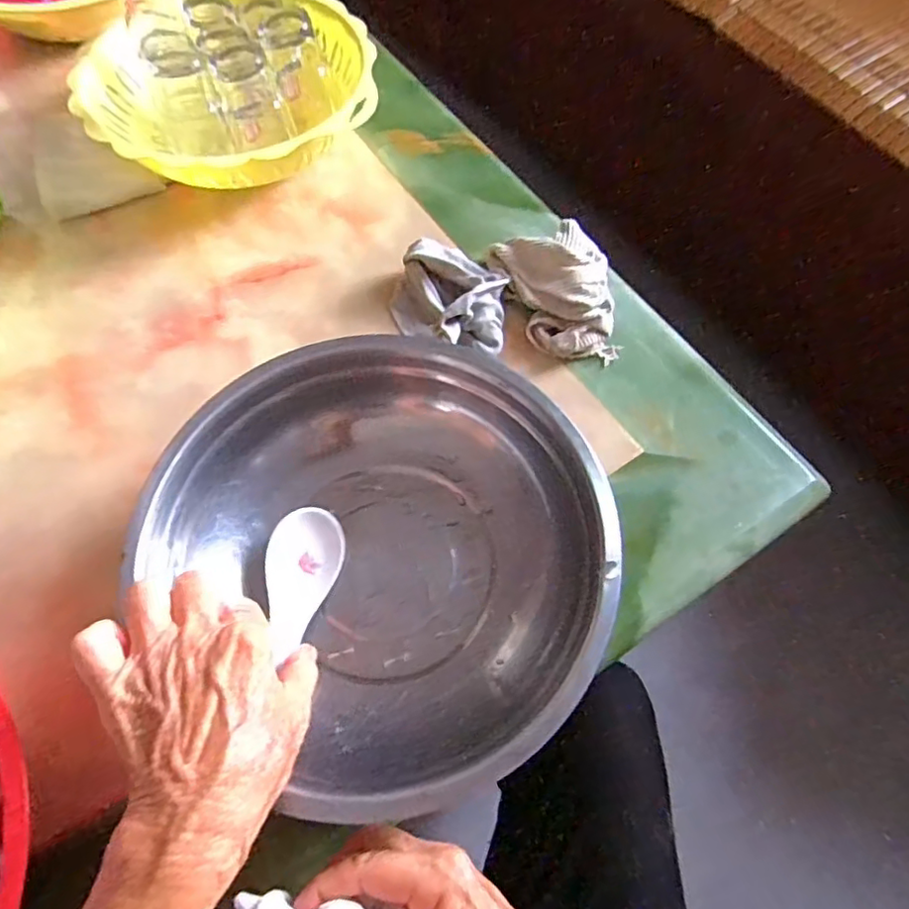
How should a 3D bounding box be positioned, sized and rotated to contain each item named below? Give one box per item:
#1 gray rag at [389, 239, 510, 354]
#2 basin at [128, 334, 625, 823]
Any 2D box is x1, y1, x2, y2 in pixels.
[{"bbox_3d":[-0.005,-0.123,0.460,0.087,0.035,0.083,8,64,3],"label":"gray rag"},{"bbox_3d":[-0.036,0.055,0.370,0.236,0.083,0.259,0,64,-1],"label":"basin"}]

